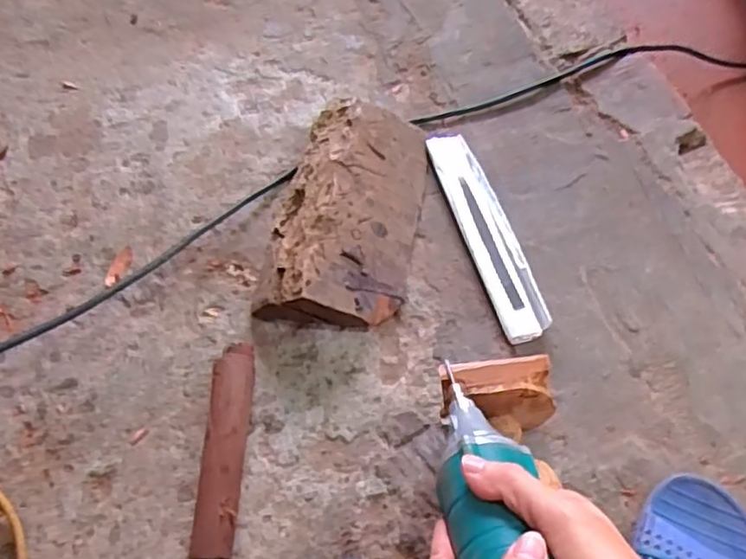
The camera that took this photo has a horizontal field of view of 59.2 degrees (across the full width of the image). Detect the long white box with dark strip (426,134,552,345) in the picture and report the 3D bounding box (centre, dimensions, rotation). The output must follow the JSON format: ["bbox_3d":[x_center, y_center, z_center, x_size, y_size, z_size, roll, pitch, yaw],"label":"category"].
[{"bbox_3d":[0.100,-0.043,0.582,0.042,0.016,0.213,-14,61,-8],"label":"long white box with dark strip"}]

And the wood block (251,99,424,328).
[{"bbox_3d":[-0.022,-0.060,0.567,0.119,0.051,0.209,9,60,5],"label":"wood block"}]

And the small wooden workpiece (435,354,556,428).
[{"bbox_3d":[0.084,0.077,0.448,0.077,0.043,0.037,0,62,-4],"label":"small wooden workpiece"}]

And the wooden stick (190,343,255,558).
[{"bbox_3d":[-0.107,0.122,0.478,0.028,0.029,0.155,0,60,0],"label":"wooden stick"}]

